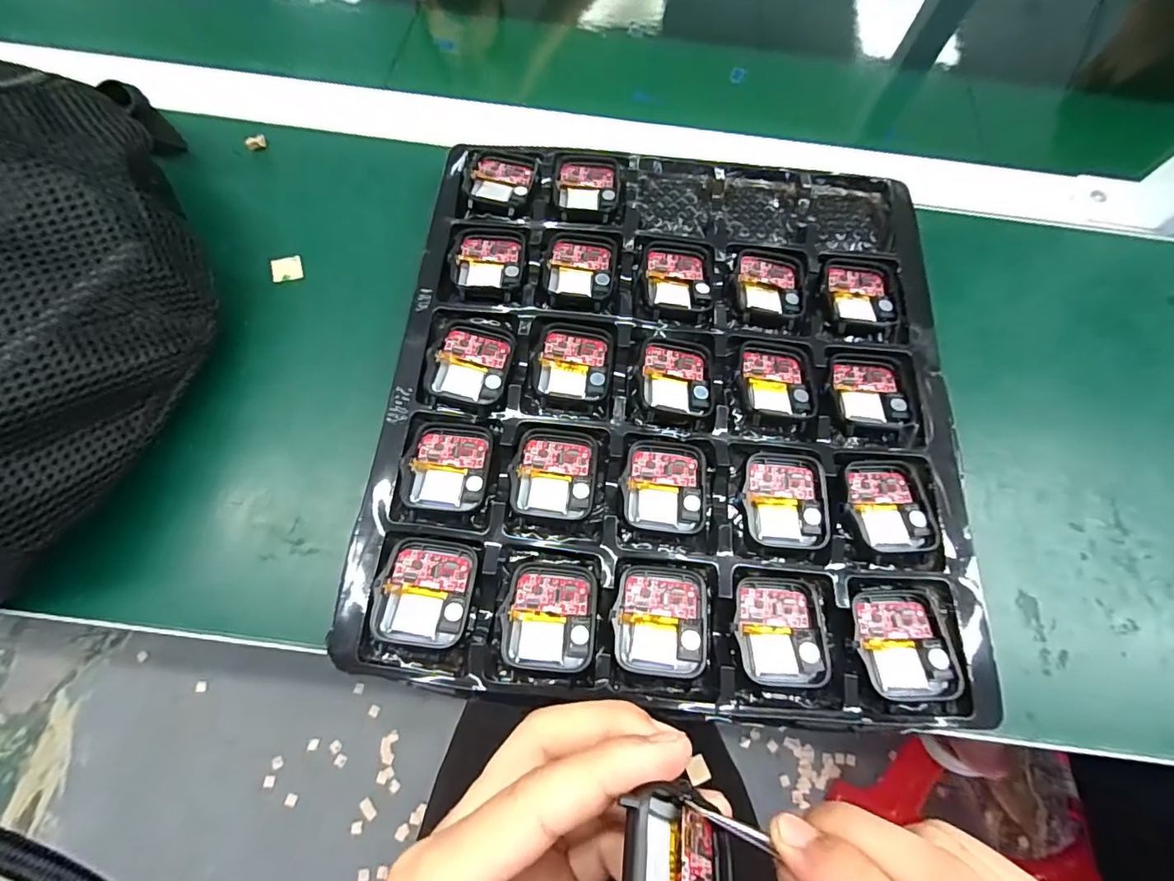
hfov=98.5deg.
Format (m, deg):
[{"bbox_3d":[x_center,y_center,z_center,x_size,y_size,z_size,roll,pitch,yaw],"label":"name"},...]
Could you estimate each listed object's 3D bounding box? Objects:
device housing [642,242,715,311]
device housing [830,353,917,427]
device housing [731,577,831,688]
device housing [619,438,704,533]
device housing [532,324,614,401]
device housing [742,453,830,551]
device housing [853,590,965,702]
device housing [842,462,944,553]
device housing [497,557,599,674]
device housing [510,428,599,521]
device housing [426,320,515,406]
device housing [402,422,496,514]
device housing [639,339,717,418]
[{"bbox_3d":[0.048,-0.087,0.265,0.036,0.006,0.041,1,69,-2],"label":"device housing"},{"bbox_3d":[0.139,-0.026,0.248,0.034,0.008,0.042,3,69,-1],"label":"device housing"},{"bbox_3d":[0.080,0.078,0.210,0.037,0.009,0.042,6,69,2],"label":"device housing"},{"bbox_3d":[0.035,0.020,0.230,0.036,0.007,0.040,7,69,0],"label":"device housing"},{"bbox_3d":[-0.006,-0.039,0.249,0.037,0.004,0.040,8,69,0],"label":"device housing"},{"bbox_3d":[0.089,0.026,0.227,0.035,0.005,0.042,5,69,-1],"label":"device housing"},{"bbox_3d":[0.131,0.084,0.210,0.035,0.005,0.042,-3,63,4],"label":"device housing"},{"bbox_3d":[0.134,0.029,0.227,0.038,0.006,0.042,1,69,-2],"label":"device housing"},{"bbox_3d":[-0.015,0.072,0.210,0.037,0.011,0.042,8,69,0],"label":"device housing"},{"bbox_3d":[-0.014,0.015,0.230,0.037,0.005,0.041,7,69,0],"label":"device housing"},{"bbox_3d":[-0.056,-0.039,0.245,0.038,0.005,0.042,11,69,2],"label":"device housing"},{"bbox_3d":[-0.063,0.011,0.231,0.037,0.005,0.042,6,69,0],"label":"device housing"},{"bbox_3d":[0.044,-0.032,0.245,0.036,0.006,0.041,7,69,0],"label":"device housing"}]

